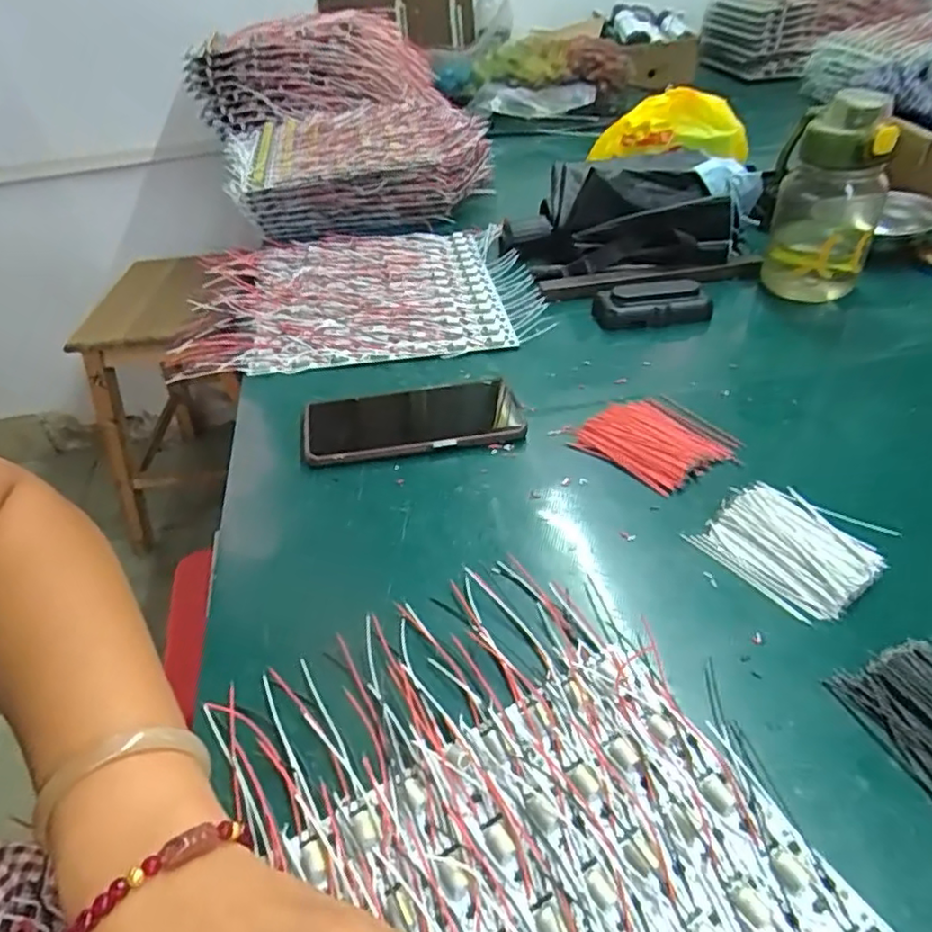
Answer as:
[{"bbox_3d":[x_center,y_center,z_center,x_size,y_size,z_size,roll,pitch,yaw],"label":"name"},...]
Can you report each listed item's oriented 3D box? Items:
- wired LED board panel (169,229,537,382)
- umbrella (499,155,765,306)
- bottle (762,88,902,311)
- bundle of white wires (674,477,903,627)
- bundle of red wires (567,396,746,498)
[{"bbox_3d":[-0.115,-0.186,0.675,0.338,0.009,0.301,-13,46,-5],"label":"wired LED board panel"},{"bbox_3d":[0.167,-0.249,0.670,0.257,0.091,0.156,-2,42,4],"label":"umbrella"},{"bbox_3d":[0.328,-0.239,0.584,0.088,0.163,0.077,16,47,22],"label":"bottle"},{"bbox_3d":[0.197,0.043,0.385,0.093,0.014,0.088,-33,51,-22],"label":"bundle of white wires"},{"bbox_3d":[0.137,-0.020,0.466,0.079,0.015,0.094,-36,52,-25],"label":"bundle of red wires"}]

